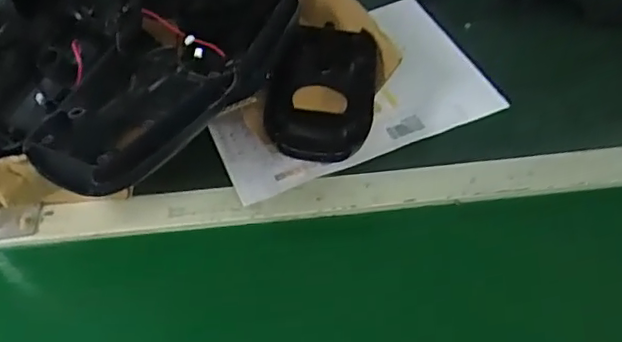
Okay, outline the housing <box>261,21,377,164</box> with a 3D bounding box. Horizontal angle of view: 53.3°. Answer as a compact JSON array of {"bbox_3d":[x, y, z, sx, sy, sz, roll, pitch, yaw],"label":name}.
[{"bbox_3d":[0.012,-0.075,0.581,0.096,0.041,0.158,3,50,10],"label":"housing"}]

